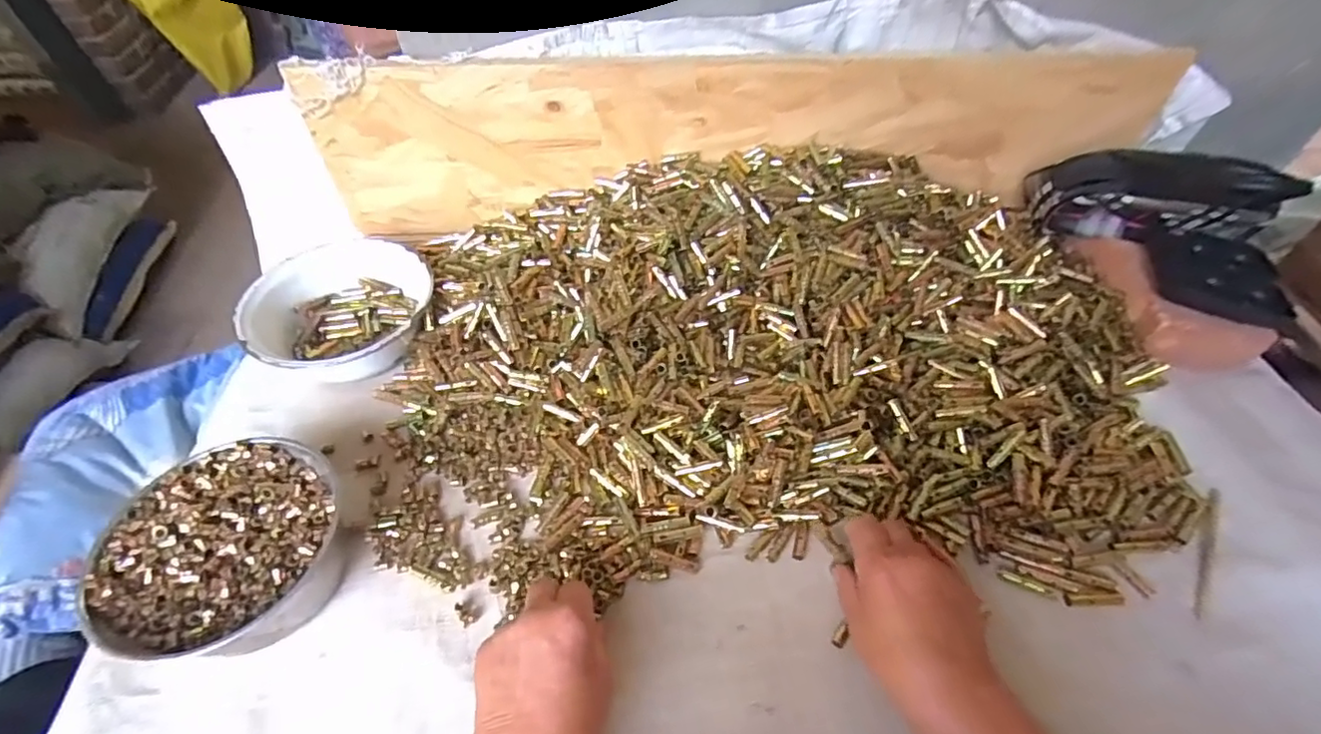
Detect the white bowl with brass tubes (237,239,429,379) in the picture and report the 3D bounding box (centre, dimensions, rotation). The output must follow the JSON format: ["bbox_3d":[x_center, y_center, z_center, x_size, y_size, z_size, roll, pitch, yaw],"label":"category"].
[{"bbox_3d":[-0.322,-0.060,0.600,0.174,0.060,0.158,-22,55,-15],"label":"white bowl with brass tubes"}]

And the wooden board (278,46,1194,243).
[{"bbox_3d":[0.080,-0.246,0.624,0.860,0.167,0.028,-2,52,-1],"label":"wooden board"}]

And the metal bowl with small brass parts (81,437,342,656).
[{"bbox_3d":[-0.313,0.133,0.433,0.148,0.065,0.155,-1,52,1],"label":"metal bowl with small brass parts"}]

